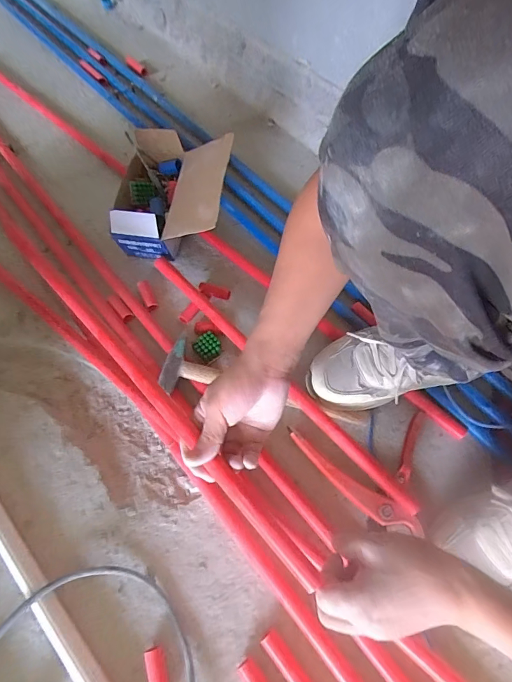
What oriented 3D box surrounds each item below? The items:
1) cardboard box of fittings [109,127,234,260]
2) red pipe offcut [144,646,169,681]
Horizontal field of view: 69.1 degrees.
[{"bbox_3d":[-0.153,-0.253,0.651,0.216,0.137,0.202,6,65,4],"label":"cardboard box of fittings"},{"bbox_3d":[-0.110,0.378,0.421,0.019,0.024,0.050,-18,66,-8],"label":"red pipe offcut"}]

